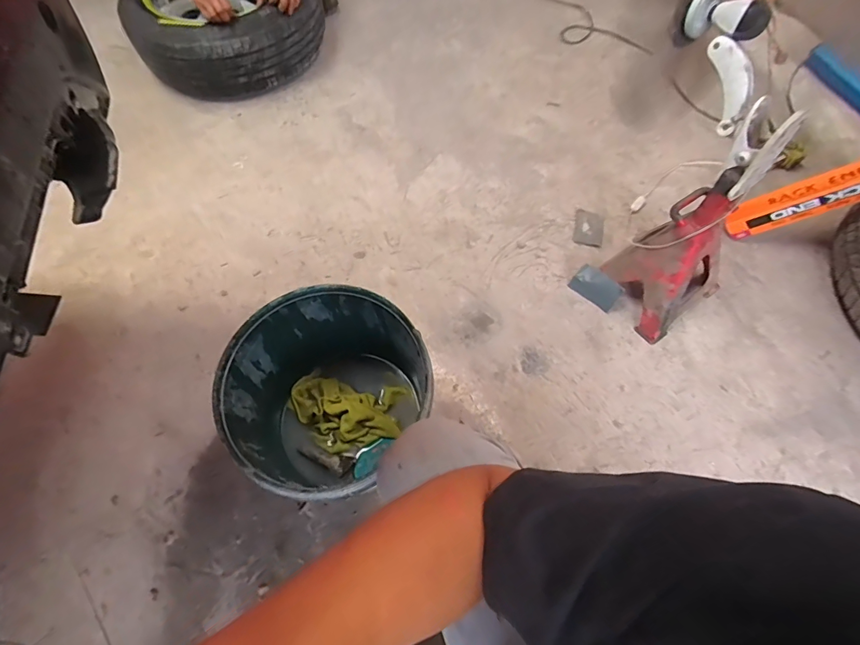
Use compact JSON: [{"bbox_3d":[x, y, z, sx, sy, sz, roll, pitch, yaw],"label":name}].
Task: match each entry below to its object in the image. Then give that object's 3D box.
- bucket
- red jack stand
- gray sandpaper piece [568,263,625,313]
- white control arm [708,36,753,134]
[{"bbox_3d":[-0.159,0.131,0.709,0.288,0.257,0.292,0,62,1],"label":"bucket"},{"bbox_3d":[0.536,-0.145,0.891,0.222,0.306,0.209,-38,70,-16],"label":"red jack stand"},{"bbox_3d":[0.394,-0.086,0.981,0.113,0.075,0.018,41,46,21],"label":"gray sandpaper piece"},{"bbox_3d":[0.483,-0.382,0.663,0.030,0.062,0.144,-17,100,-8],"label":"white control arm"}]

